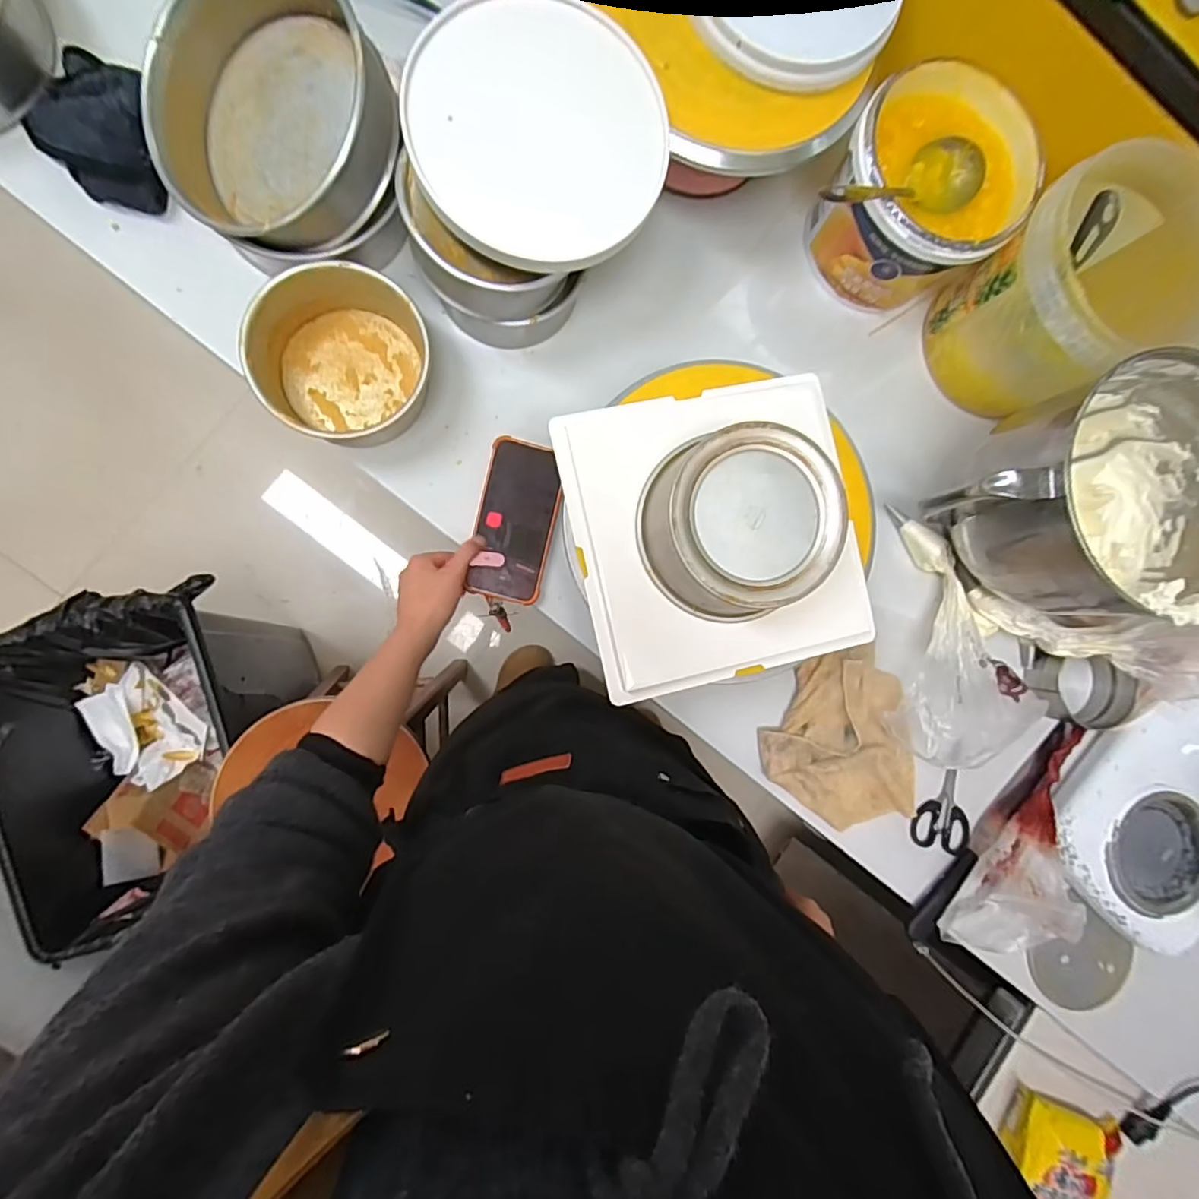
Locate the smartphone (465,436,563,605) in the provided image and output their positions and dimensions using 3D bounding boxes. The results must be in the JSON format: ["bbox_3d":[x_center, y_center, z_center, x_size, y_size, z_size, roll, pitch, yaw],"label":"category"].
[{"bbox_3d":[-0.086,-0.082,0.612,0.077,0.014,0.164,8,90,-8],"label":"smartphone"}]

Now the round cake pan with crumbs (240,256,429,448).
[{"bbox_3d":[-0.250,-0.238,0.566,0.145,0.068,0.156,0,88,-8],"label":"round cake pan with crumbs"}]

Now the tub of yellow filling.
[{"bbox_3d":[0.324,-0.415,0.613,0.175,0.131,0.185,0,88,-8],"label":"tub of yellow filling"}]

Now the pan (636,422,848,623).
[{"bbox_3d":[0.111,-0.061,0.483,0.143,0.084,0.134,0,88,-8],"label":"pan"}]

